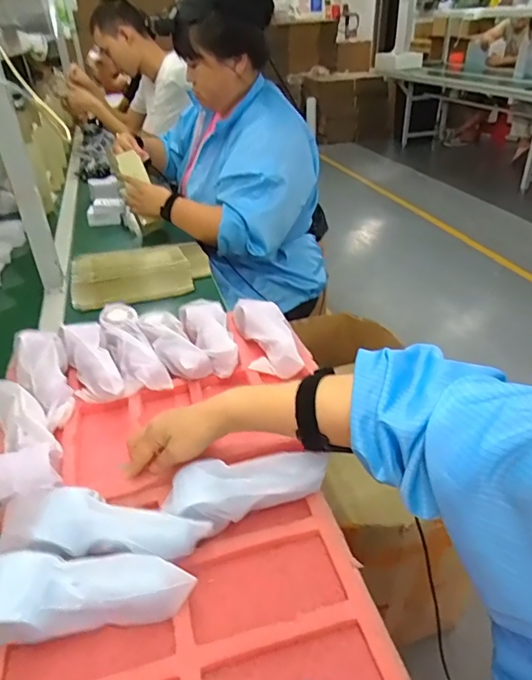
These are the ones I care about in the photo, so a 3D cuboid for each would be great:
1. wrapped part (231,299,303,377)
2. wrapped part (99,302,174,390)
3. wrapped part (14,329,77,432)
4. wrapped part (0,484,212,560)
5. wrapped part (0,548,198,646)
[{"bbox_3d":[0.002,-0.006,0.732,0.073,0.042,0.181,-9,35,-11],"label":"wrapped part"},{"bbox_3d":[-0.195,0.011,0.697,0.056,0.046,0.183,-23,52,-29],"label":"wrapped part"},{"bbox_3d":[-0.299,0.045,0.655,0.062,0.037,0.178,-19,52,-25],"label":"wrapped part"},{"bbox_3d":[-0.155,0.185,0.462,0.189,0.051,0.060,7,35,11],"label":"wrapped part"},{"bbox_3d":[-0.165,0.217,0.414,0.192,0.048,0.063,-5,34,-7],"label":"wrapped part"}]

